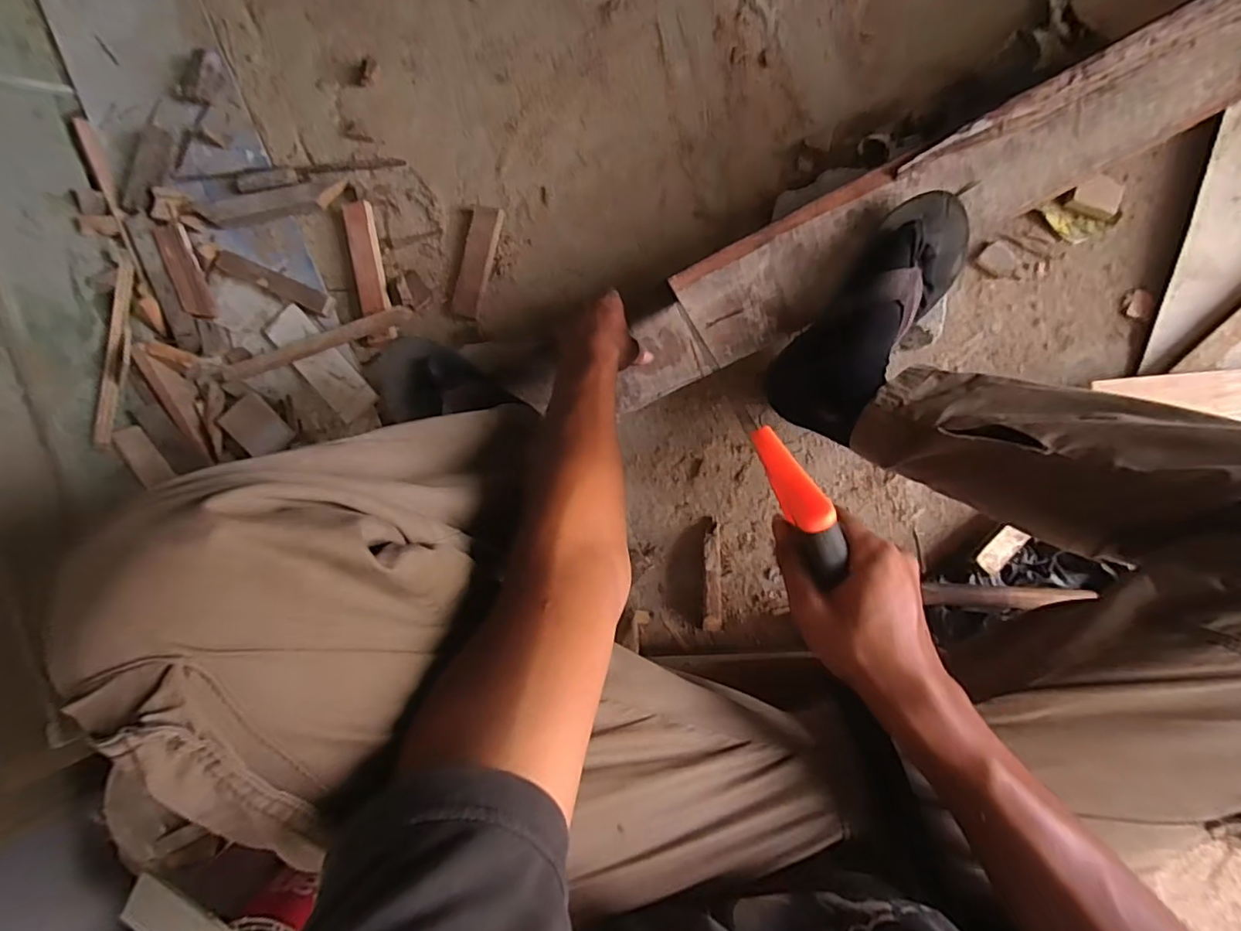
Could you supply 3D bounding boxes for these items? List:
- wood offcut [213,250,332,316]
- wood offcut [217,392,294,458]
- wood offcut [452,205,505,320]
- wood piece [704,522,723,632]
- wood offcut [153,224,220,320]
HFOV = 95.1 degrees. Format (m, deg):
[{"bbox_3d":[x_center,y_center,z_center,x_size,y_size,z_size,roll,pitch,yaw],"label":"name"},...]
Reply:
[{"bbox_3d":[-0.473,-0.249,0.776,0.173,0.020,0.028,24,90,6],"label":"wood offcut"},{"bbox_3d":[-0.484,-0.052,0.753,0.090,0.010,0.059,43,62,7],"label":"wood offcut"},{"bbox_3d":[-0.194,-0.272,0.764,0.043,0.016,0.147,14,89,6],"label":"wood offcut"},{"bbox_3d":[0.117,0.142,0.715,0.022,0.028,0.129,0,88,6],"label":"wood piece"},{"bbox_3d":[-0.600,-0.268,0.782,0.040,0.013,0.143,-26,86,4],"label":"wood offcut"}]

